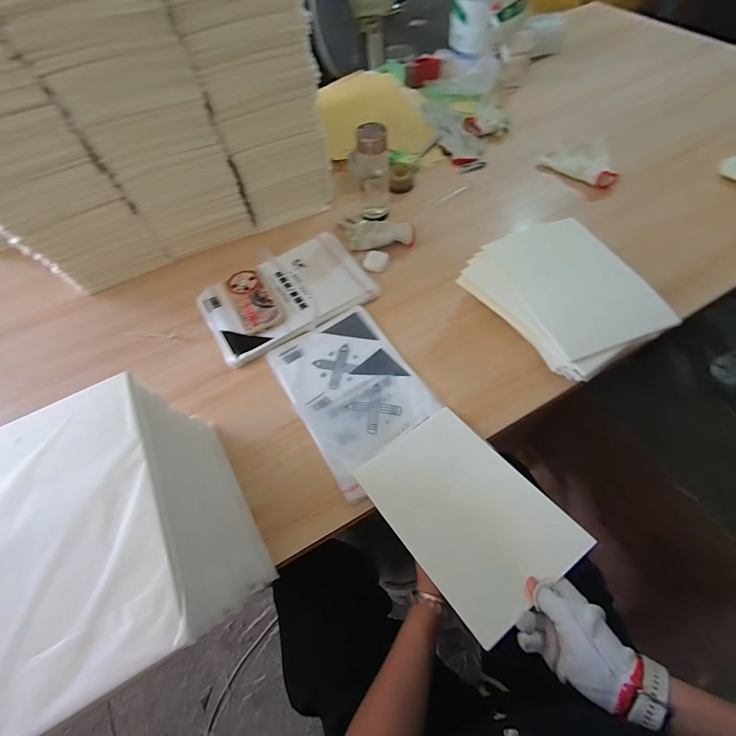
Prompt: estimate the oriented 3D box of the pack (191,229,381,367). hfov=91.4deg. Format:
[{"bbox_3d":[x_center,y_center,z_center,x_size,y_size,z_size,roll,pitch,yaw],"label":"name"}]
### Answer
[{"bbox_3d":[-0.173,-0.159,0.758,0.335,0.032,0.232,-29,61,-13],"label":"pack"}]

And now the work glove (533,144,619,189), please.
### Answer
[{"bbox_3d":[0.542,-0.518,0.903,0.103,0.060,0.198,-37,63,-17],"label":"work glove"}]

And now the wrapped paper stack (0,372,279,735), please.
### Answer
[{"bbox_3d":[-0.263,0.191,0.392,0.199,0.236,0.275,-28,61,-12],"label":"wrapped paper stack"}]

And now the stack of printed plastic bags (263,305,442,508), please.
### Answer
[{"bbox_3d":[-0.022,0.037,0.635,0.208,0.015,0.310,-29,61,-13],"label":"stack of printed plastic bags"}]

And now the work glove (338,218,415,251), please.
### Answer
[{"bbox_3d":[0.021,-0.317,0.825,0.155,0.025,0.110,-8,59,-1],"label":"work glove"}]

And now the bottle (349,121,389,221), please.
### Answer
[{"bbox_3d":[0.008,-0.415,0.793,0.073,0.206,0.063,3,59,6],"label":"bottle"}]

